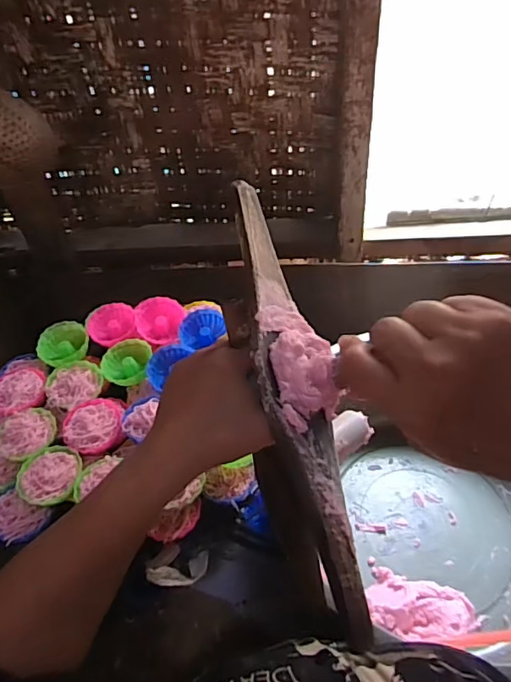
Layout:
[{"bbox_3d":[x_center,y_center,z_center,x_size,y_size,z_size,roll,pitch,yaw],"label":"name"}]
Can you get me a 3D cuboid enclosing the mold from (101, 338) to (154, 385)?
[{"bbox_3d":[-0.153,0.025,0.612,0.059,0.023,0.052,-23,50,-16],"label":"mold"}]

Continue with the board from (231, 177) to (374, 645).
[{"bbox_3d":[0.017,0.019,0.315,0.047,0.045,0.291,-9,63,-3],"label":"board"}]

